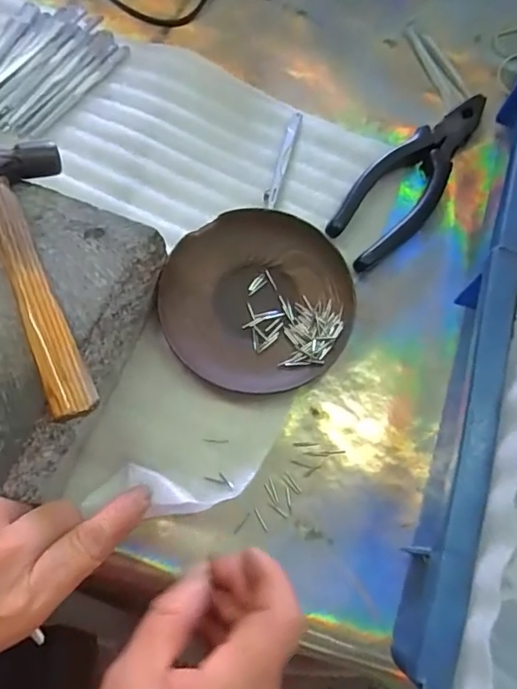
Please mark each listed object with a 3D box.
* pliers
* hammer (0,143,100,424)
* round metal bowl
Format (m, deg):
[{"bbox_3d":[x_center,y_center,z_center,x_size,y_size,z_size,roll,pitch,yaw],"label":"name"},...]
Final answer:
[{"bbox_3d":[0.108,-0.115,0.351,0.049,0.013,0.161,43,74,13],"label":"pliers"},{"bbox_3d":[-0.108,-0.036,0.249,0.059,0.019,0.149,-24,72,-11],"label":"hammer"},{"bbox_3d":[0.000,-0.028,0.314,0.112,0.015,0.117,1,69,-2],"label":"round metal bowl"}]

